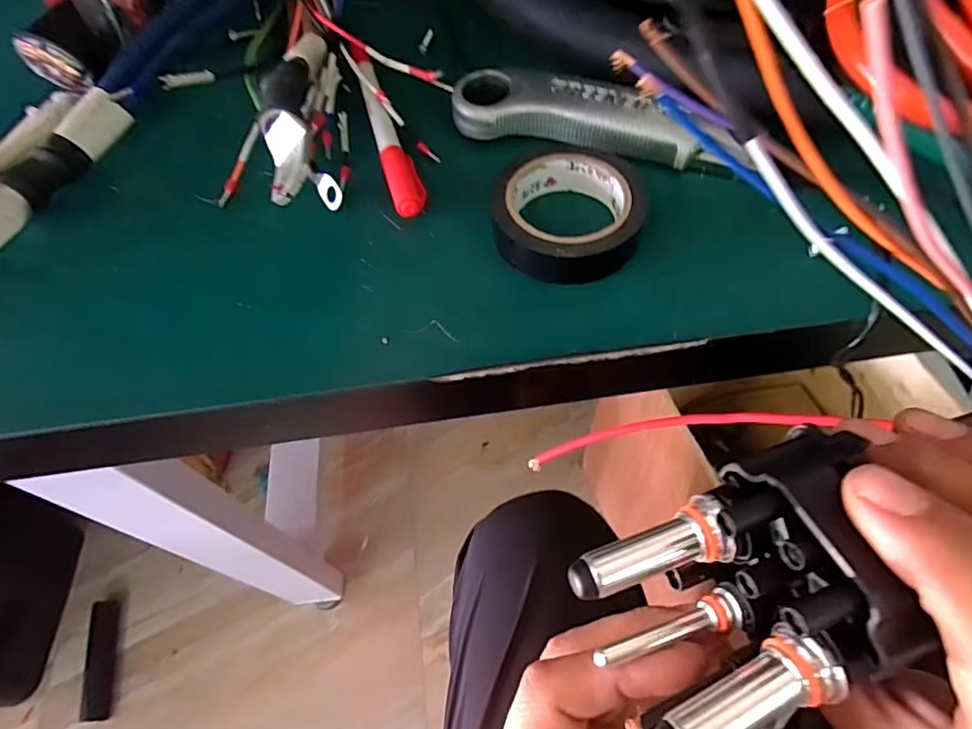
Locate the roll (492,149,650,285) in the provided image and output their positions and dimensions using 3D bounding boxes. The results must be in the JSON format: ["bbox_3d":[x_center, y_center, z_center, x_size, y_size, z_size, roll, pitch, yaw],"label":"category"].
[{"bbox_3d":[0.035,-0.068,0.246,0.065,0.018,0.069,-1,59,2],"label":"roll"}]

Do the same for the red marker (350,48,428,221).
[{"bbox_3d":[-0.049,-0.117,0.283,0.015,0.013,0.114,-16,60,-6],"label":"red marker"}]

